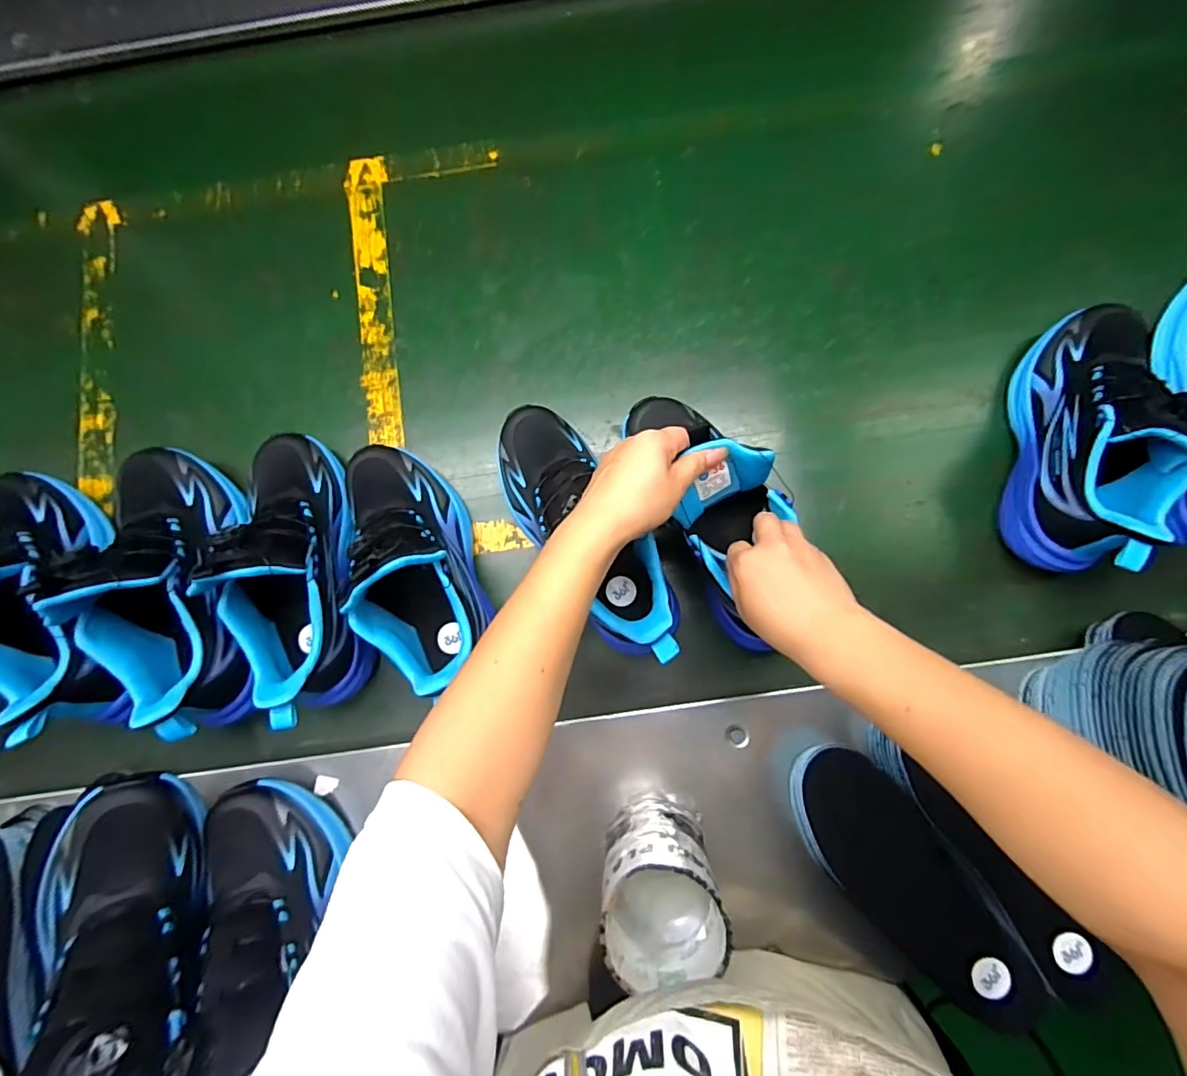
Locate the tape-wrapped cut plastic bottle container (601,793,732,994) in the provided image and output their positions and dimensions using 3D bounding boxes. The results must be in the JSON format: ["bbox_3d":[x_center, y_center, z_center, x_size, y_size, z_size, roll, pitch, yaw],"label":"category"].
[{"bbox_3d":[0.049,0.261,0.410,0.080,0.124,0.083,0,86,0],"label":"tape-wrapped cut plastic bottle container"}]

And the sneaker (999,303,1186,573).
[{"bbox_3d":[0.444,-0.088,0.466,0.102,0.133,0.240,10,83,3],"label":"sneaker"}]

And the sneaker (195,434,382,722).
[{"bbox_3d":[-0.261,0.025,0.454,0.087,0.149,0.245,-14,83,0],"label":"sneaker"}]

